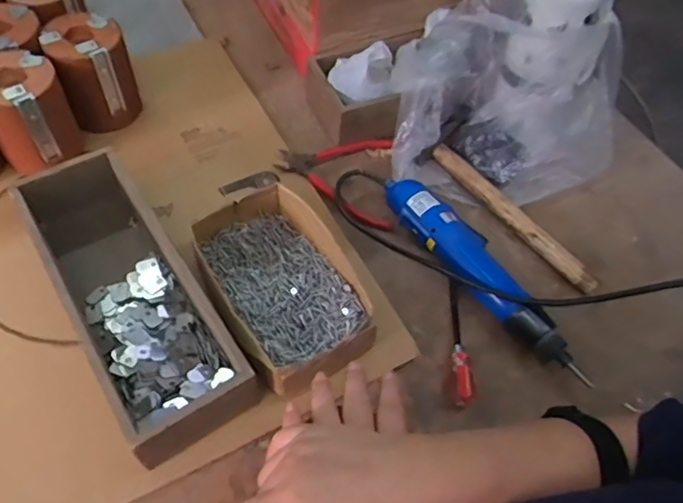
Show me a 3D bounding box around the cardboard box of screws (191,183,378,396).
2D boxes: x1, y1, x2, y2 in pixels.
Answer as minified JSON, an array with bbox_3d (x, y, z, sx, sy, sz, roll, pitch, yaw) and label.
[{"bbox_3d":[-0.052,0.029,0.525,0.116,0.047,0.196,-26,62,-20],"label":"cardboard box of screws"}]

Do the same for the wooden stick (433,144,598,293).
[{"bbox_3d":[0.180,-0.040,0.621,0.020,0.018,0.224,-33,64,-24],"label":"wooden stick"}]

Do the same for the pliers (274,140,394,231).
[{"bbox_3d":[-0.006,-0.080,0.627,0.123,0.014,0.115,3,56,-3],"label":"pliers"}]

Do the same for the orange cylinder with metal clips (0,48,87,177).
[{"bbox_3d":[-0.313,-0.138,0.585,0.078,0.098,0.074,-24,61,-19],"label":"orange cylinder with metal clips"}]

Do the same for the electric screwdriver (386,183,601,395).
[{"bbox_3d":[0.134,0.021,0.566,0.051,0.039,0.257,-26,61,-20],"label":"electric screwdriver"}]

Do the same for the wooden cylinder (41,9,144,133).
[{"bbox_3d":[-0.263,-0.192,0.627,0.074,0.106,0.078,-15,58,-14],"label":"wooden cylinder"}]

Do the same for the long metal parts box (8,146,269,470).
[{"bbox_3d":[-0.181,0.037,0.502,0.100,0.060,0.290,-28,62,-21],"label":"long metal parts box"}]

